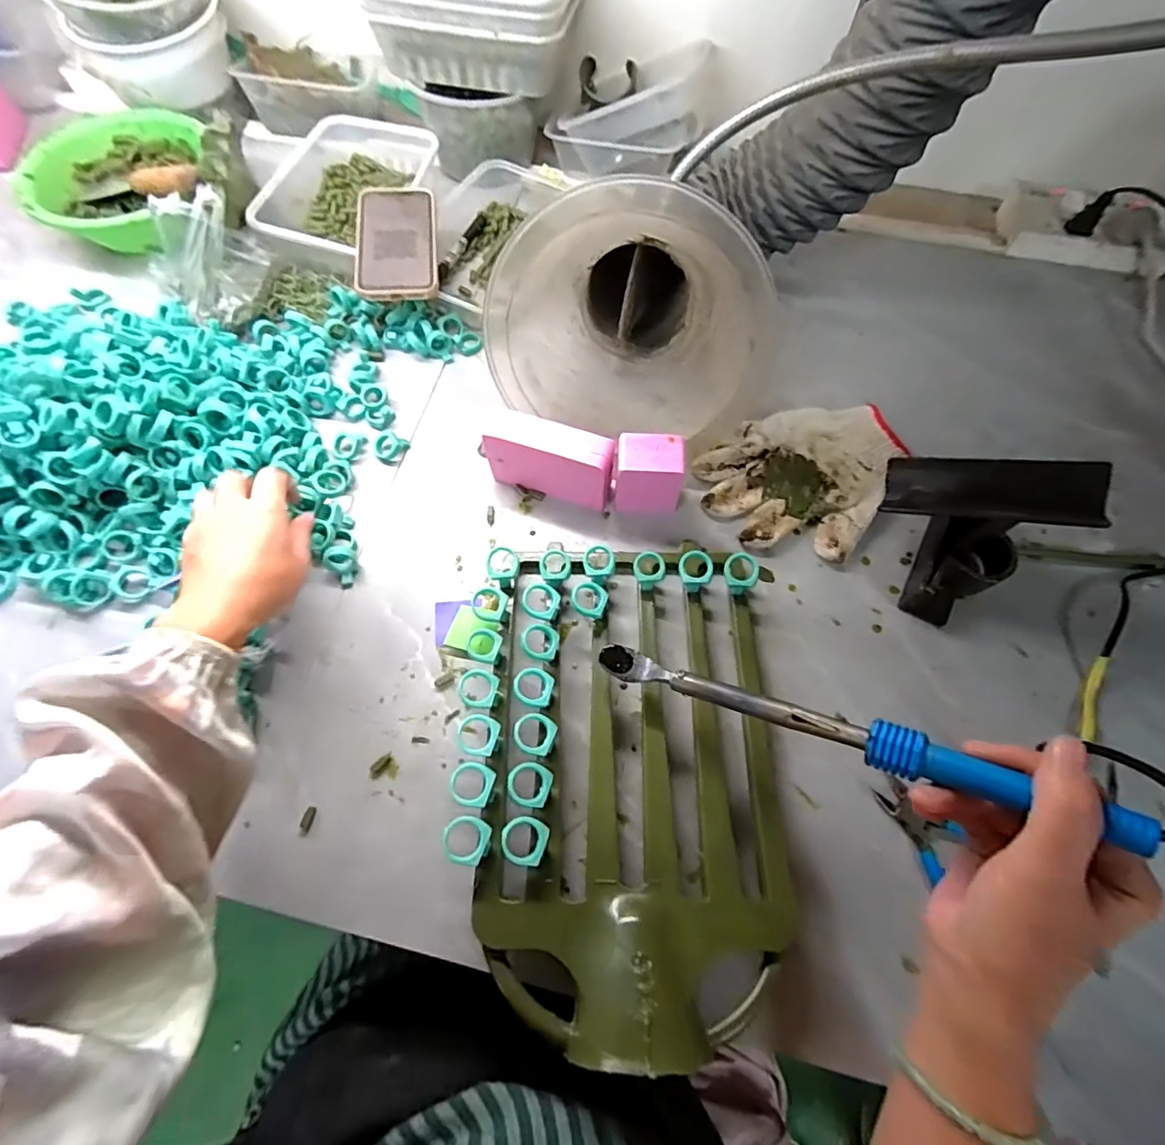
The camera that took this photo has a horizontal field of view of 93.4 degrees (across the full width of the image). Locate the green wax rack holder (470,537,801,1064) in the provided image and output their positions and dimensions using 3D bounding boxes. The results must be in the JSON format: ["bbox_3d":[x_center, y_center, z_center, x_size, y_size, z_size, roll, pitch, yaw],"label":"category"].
[{"bbox_3d":[0.038,0.122,0.375,0.192,0.086,0.318,4,67,1],"label":"green wax rack holder"}]

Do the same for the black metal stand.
[{"bbox_3d":[0.287,-0.033,0.423,0.115,0.119,0.093,29,69,11],"label":"black metal stand"}]

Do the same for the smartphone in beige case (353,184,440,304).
[{"bbox_3d":[-0.191,-0.344,0.563,0.078,0.014,0.164,-7,67,-4],"label":"smartphone in beige case"}]

